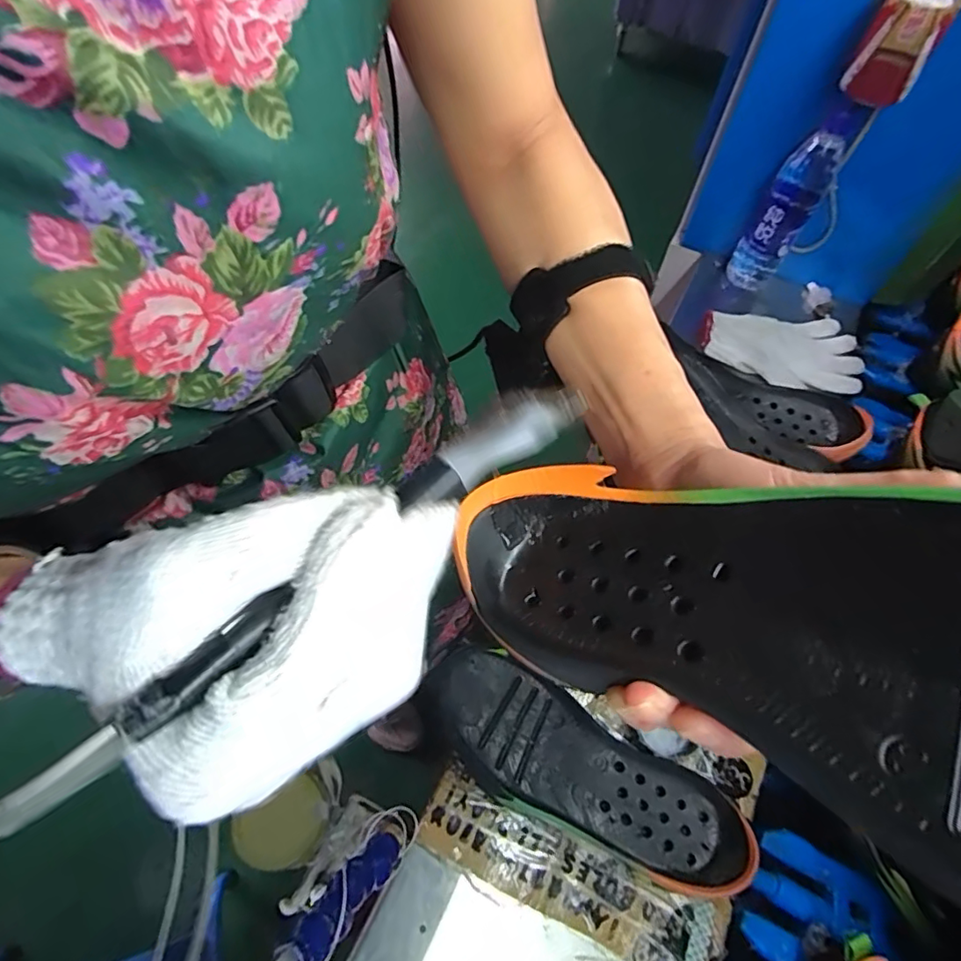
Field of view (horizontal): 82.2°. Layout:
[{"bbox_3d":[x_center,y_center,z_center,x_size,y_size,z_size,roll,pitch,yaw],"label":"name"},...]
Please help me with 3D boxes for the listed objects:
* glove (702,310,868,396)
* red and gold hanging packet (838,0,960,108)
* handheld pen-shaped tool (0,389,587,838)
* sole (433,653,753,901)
[{"bbox_3d":[0.399,-0.179,0.735,0.197,0.031,0.113,16,58,5],"label":"glove"},{"bbox_3d":[0.410,-0.429,0.542,0.063,0.087,0.061,30,61,14],"label":"red and gold hanging packet"},{"bbox_3d":[-0.045,0.026,0.164,0.192,0.013,0.022,-38,68,-22],"label":"handheld pen-shaped tool"},{"bbox_3d":[0.079,0.239,0.452,0.263,0.043,0.096,29,60,13],"label":"sole"}]

